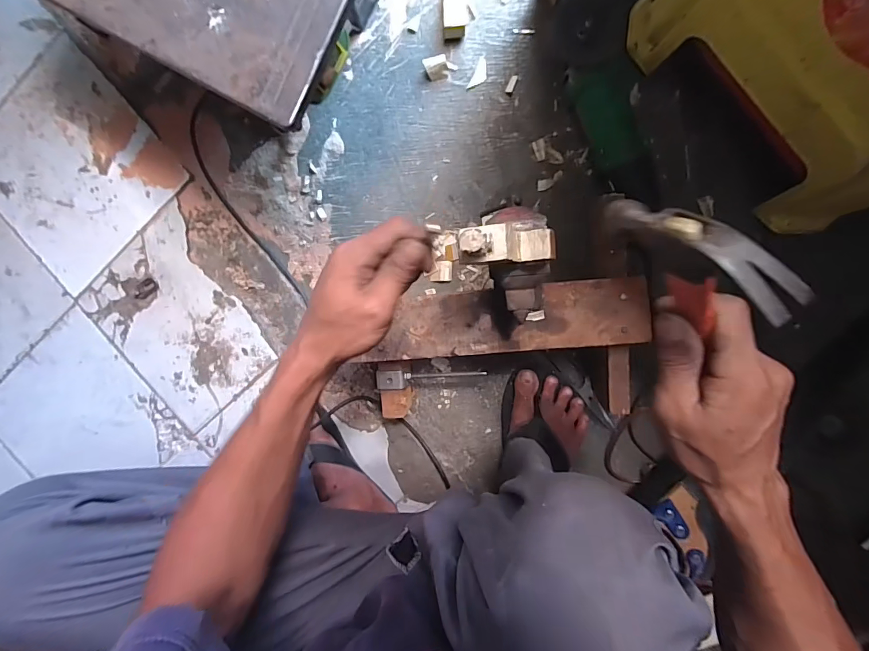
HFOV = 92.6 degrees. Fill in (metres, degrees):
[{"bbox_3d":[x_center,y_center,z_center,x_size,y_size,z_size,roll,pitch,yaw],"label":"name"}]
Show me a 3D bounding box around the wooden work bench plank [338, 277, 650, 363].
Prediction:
[{"bbox_3d":[0.081,-0.004,0.514,0.341,0.021,0.080,-5,97,7],"label":"wooden work bench plank"}]

